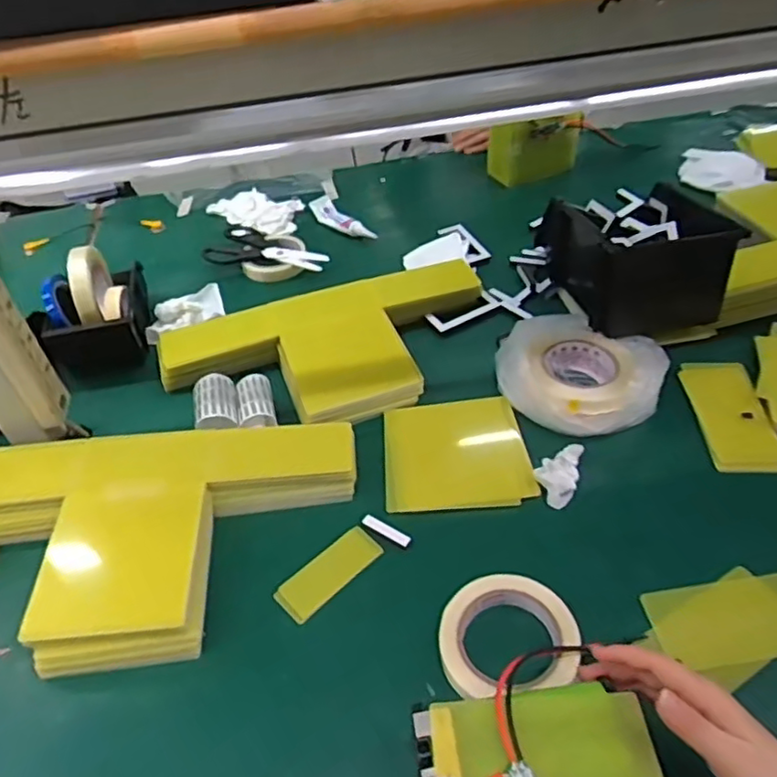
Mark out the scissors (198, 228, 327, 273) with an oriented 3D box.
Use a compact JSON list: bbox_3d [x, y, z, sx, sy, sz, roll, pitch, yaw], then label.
[{"bbox_3d":[-0.179,-0.221,0.981,0.198,0.016,0.098,7,46,13],"label":"scissors"}]

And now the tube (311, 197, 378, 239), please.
[{"bbox_3d":[-0.078,-0.277,1.031,0.041,0.019,0.160,-29,49,-22],"label":"tube"}]

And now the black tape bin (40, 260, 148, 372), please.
[{"bbox_3d":[-0.381,-0.094,0.847,0.107,0.074,0.158,-7,44,-1],"label":"black tape bin"}]

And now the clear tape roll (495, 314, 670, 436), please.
[{"bbox_3d":[0.218,-0.019,0.721,0.149,0.064,0.166,-35,51,-27],"label":"clear tape roll"}]

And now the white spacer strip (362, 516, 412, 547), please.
[{"bbox_3d":[-0.003,0.138,0.612,0.054,0.004,0.012,24,52,27],"label":"white spacer strip"}]

